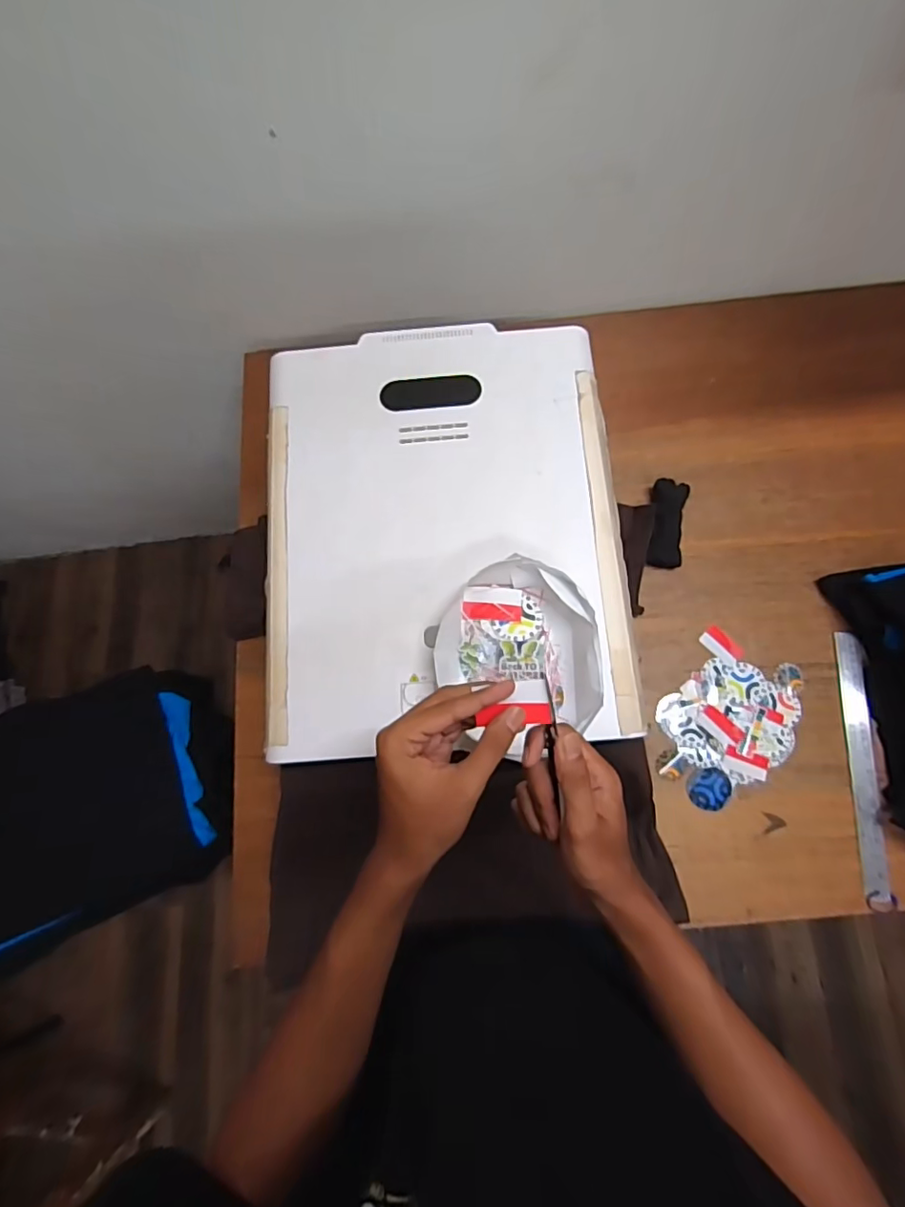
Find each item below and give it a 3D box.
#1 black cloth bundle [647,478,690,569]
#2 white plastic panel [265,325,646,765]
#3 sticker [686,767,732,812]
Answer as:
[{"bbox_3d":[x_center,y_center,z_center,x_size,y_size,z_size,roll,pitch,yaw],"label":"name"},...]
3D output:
[{"bbox_3d":[0.304,-0.111,0.778,0.046,0.032,0.125,9,75,5],"label":"black cloth bundle"},{"bbox_3d":[-0.014,-0.096,0.629,0.401,0.024,0.496,-4,74,1],"label":"white plastic panel"},{"bbox_3d":[0.328,0.237,0.701,0.052,0.004,0.051,-1,79,7],"label":"sticker"}]

